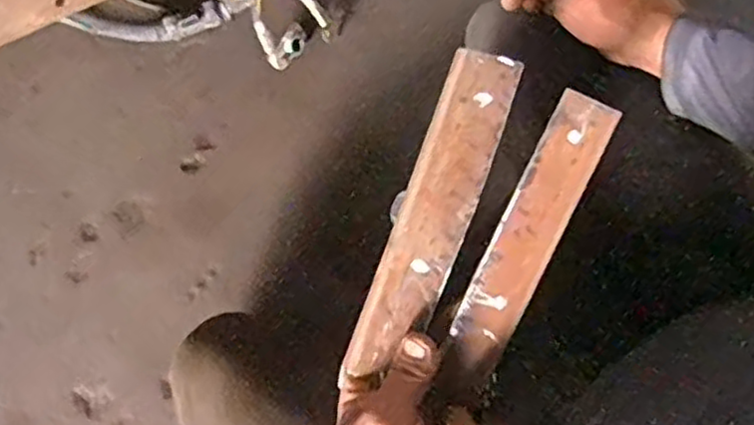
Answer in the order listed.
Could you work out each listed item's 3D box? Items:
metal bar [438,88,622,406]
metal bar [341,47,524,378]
[{"bbox_3d":[0.086,0.025,0.433,0.036,0.010,0.199,25,101,7],"label":"metal bar"},{"bbox_3d":[0.033,0.003,0.443,0.045,0.011,0.209,23,95,7],"label":"metal bar"}]

